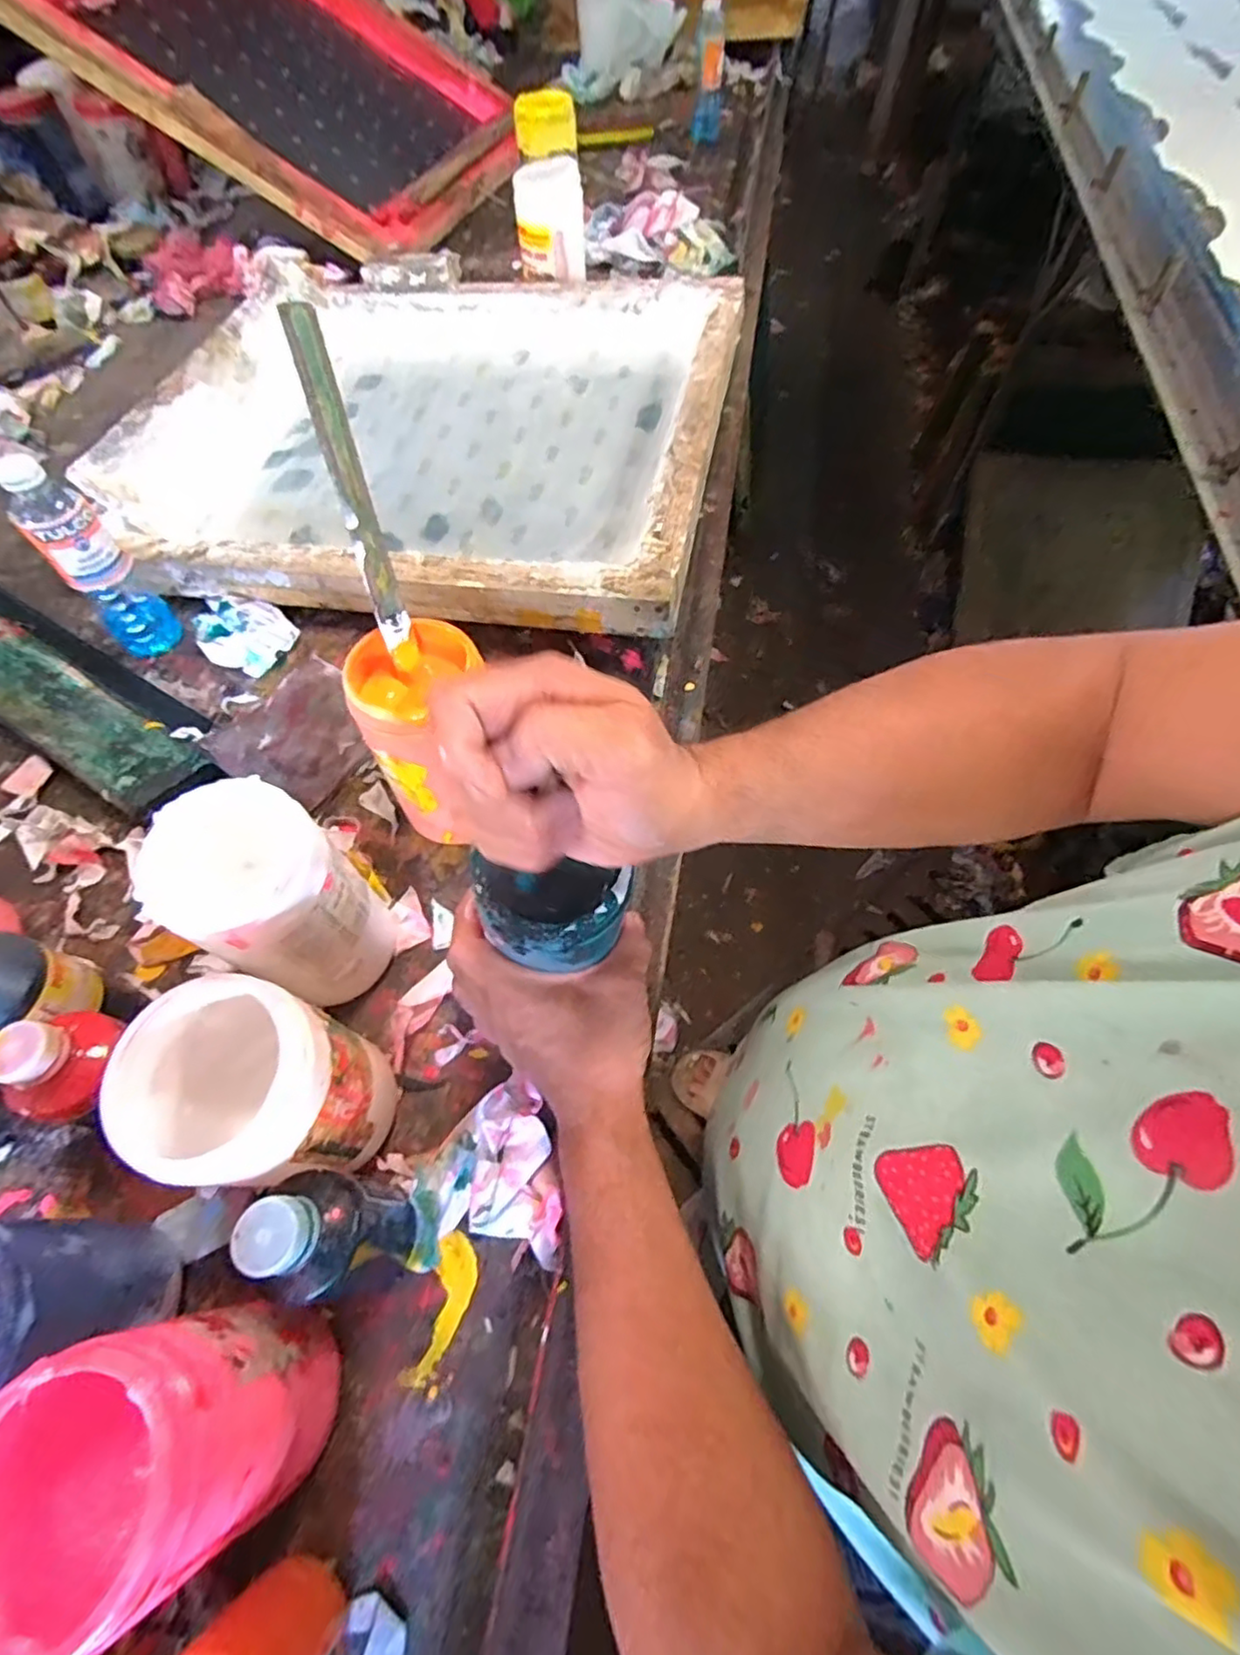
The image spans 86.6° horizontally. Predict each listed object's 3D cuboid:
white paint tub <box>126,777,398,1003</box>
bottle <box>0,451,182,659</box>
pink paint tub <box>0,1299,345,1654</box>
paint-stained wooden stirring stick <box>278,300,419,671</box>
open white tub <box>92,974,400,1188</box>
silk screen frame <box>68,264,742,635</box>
[{"bbox_3d":[-0.221,0.054,0.441,0.089,0.170,0.094,0,61,0],"label":"white paint tub"},{"bbox_3d":[-0.483,-0.246,0.601,0.052,0.164,0.060,37,67,19],"label":"bottle"},{"bbox_3d":[-0.204,0.284,0.306,0.095,0.169,0.088,0,61,0],"label":"pink paint tub"},{"bbox_3d":[-0.162,-0.196,0.407,0.020,0.199,0.008,-13,33,-8],"label":"paint-stained wooden stirring stick"},{"bbox_3d":[-0.198,0.156,0.385,0.094,0.171,0.089,0,61,0],"label":"open white tub"},{"bbox_3d":[-0.209,-0.502,0.801,0.643,0.078,0.624,10,61,5],"label":"silk screen frame"}]

